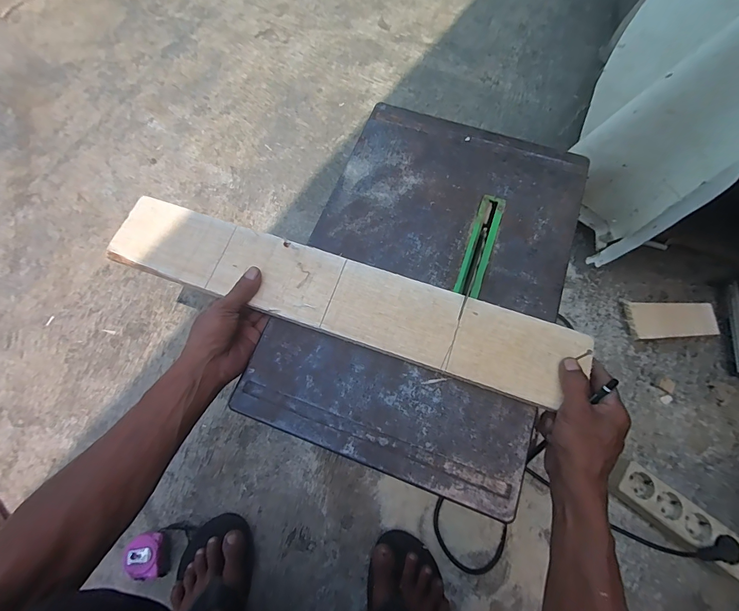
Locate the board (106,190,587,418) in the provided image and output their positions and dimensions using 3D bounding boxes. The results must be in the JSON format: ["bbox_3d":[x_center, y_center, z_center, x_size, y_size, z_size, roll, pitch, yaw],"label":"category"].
[{"bbox_3d":[-0.038,-0.011,0.440,0.562,0.023,0.096,18,73,7],"label":"board"}]

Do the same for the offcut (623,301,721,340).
[{"bbox_3d":[0.564,0.027,0.674,0.152,0.014,0.070,1,72,0],"label":"offcut"}]

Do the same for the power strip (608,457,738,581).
[{"bbox_3d":[0.472,0.325,0.550,0.199,0.043,0.068,39,74,11],"label":"power strip"}]

